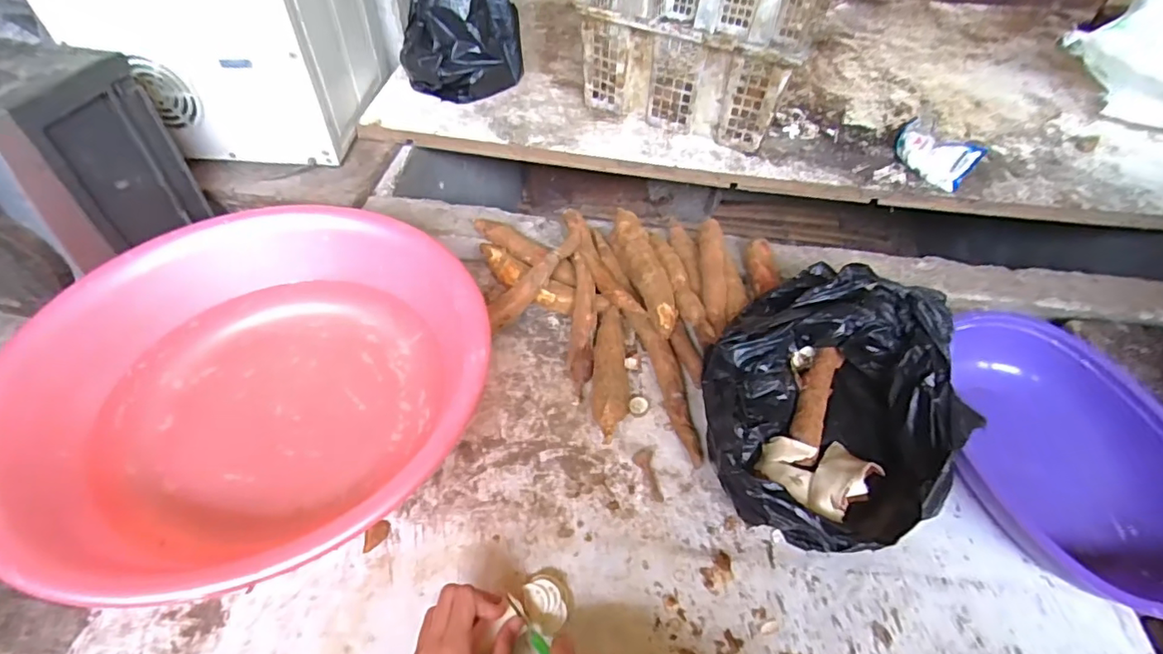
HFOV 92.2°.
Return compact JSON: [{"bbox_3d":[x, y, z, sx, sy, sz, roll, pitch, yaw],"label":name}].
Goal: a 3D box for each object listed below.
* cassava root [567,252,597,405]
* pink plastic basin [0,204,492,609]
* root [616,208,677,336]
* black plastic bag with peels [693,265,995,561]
[{"bbox_3d":[0.002,-0.005,0.649,0.029,0.026,0.186,3,65,-3],"label":"cassava root"},{"bbox_3d":[-0.303,0.050,0.542,0.415,0.110,0.383,-11,54,-13],"label":"pink plastic basin"},{"bbox_3d":[0.081,-0.069,0.681,0.046,0.037,0.199,-8,51,-9],"label":"root"},{"bbox_3d":[0.241,0.074,0.547,0.240,0.117,0.277,28,53,20],"label":"black plastic bag with peels"}]

